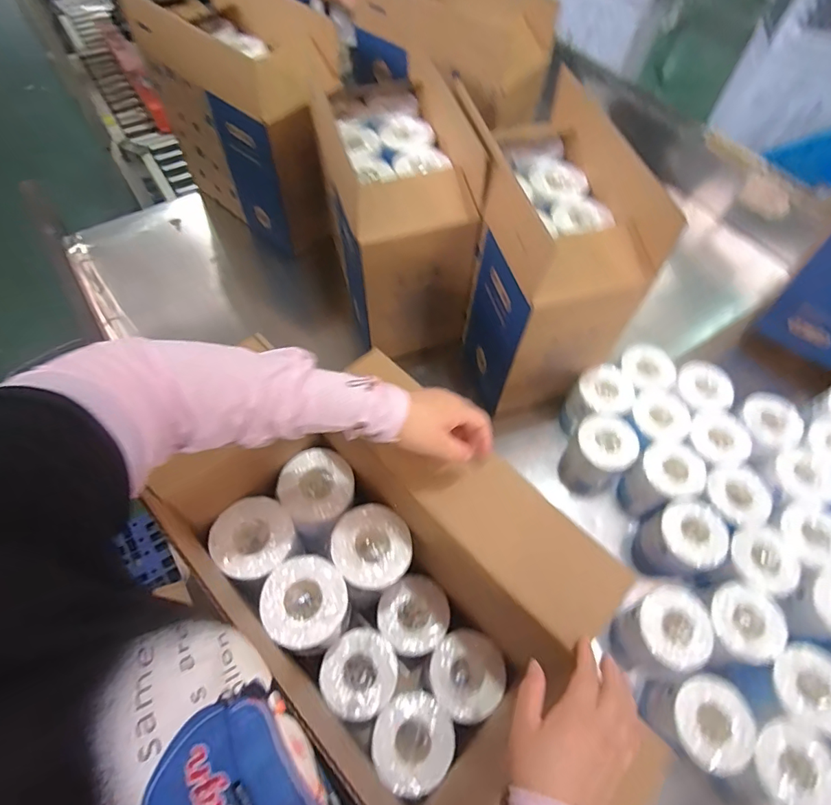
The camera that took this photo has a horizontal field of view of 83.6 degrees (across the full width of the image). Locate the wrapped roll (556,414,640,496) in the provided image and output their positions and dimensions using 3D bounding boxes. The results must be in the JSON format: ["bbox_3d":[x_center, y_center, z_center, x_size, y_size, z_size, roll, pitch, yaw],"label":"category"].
[{"bbox_3d":[0.327,0.097,0.847,0.100,0.147,0.096,1,60,-2],"label":"wrapped roll"}]

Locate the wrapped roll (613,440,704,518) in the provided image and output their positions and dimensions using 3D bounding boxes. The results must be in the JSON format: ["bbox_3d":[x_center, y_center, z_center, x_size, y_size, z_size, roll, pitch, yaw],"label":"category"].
[{"bbox_3d":[0.429,0.139,0.822,0.107,0.118,0.099,-24,64,-15],"label":"wrapped roll"}]

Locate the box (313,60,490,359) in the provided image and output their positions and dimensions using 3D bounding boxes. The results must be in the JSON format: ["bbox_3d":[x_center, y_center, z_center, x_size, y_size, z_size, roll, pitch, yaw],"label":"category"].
[{"bbox_3d":[-0.047,-0.378,0.947,0.228,0.356,0.410,-12,61,-9],"label":"box"}]

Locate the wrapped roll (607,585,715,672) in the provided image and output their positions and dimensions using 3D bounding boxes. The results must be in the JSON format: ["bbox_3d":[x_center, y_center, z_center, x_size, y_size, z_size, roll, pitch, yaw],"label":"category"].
[{"bbox_3d":[0.365,0.347,0.709,0.098,0.138,0.096,1,60,-2],"label":"wrapped roll"}]

